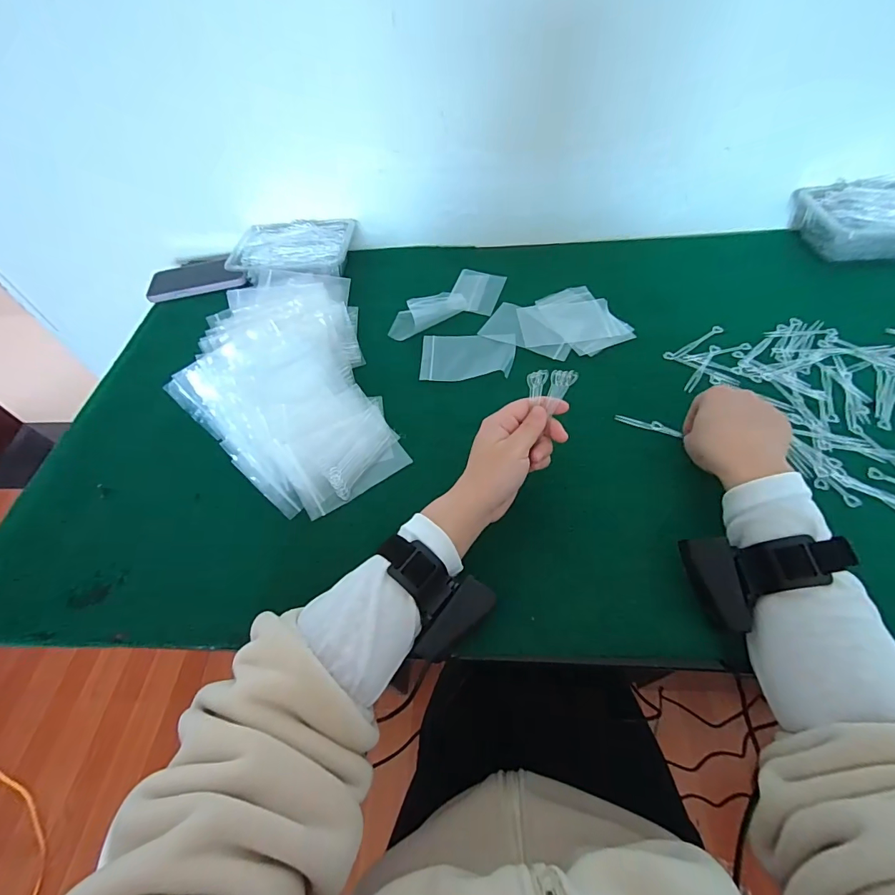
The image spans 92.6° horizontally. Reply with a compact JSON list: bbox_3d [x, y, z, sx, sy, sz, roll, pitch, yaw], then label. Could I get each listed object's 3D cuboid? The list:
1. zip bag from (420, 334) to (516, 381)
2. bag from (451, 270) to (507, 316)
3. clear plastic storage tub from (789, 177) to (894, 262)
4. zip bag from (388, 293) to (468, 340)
[{"bbox_3d":[0.026,-0.116,0.546,0.118,0.005,0.080,-1,54,5],"label":"zip bag"},{"bbox_3d":[0.042,-0.229,0.625,0.069,0.007,0.084,17,63,13],"label":"bag"},{"bbox_3d":[0.590,-0.316,0.593,0.161,0.060,0.133,-5,54,1],"label":"clear plastic storage tub"},{"bbox_3d":[-0.030,-0.189,0.589,0.120,0.016,0.051,-34,58,-19],"label":"zip bag"}]

